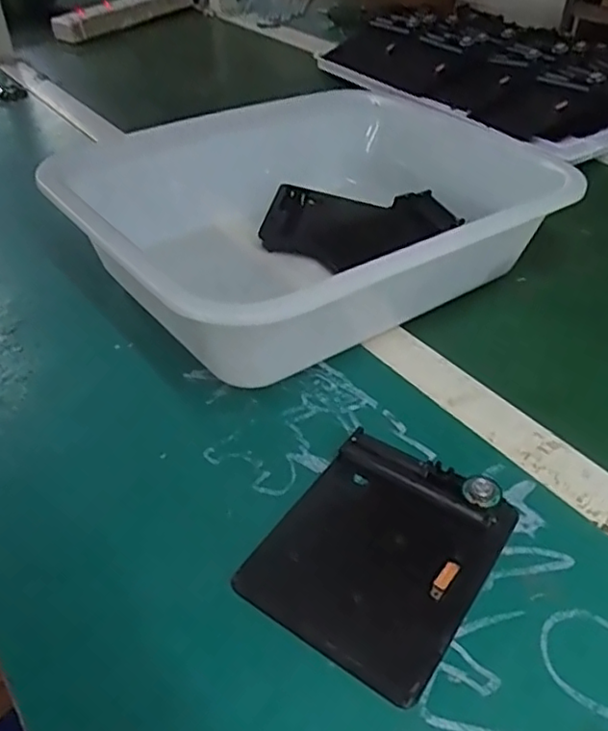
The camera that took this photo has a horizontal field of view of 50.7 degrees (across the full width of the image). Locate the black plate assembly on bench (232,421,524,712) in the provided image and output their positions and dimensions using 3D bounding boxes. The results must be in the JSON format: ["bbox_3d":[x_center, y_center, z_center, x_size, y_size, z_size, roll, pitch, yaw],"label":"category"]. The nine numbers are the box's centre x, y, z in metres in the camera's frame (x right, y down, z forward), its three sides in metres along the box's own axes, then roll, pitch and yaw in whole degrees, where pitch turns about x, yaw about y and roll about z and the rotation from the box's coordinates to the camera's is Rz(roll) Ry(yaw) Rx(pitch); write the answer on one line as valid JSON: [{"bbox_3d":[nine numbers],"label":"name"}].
[{"bbox_3d":[0.041,0.095,0.348,0.110,0.021,0.124,25,48,27],"label":"black plate assembly on bench"}]

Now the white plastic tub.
[{"bbox_3d":[0.006,-0.122,0.542,0.368,0.104,0.285,-28,48,-28],"label":"white plastic tub"}]

